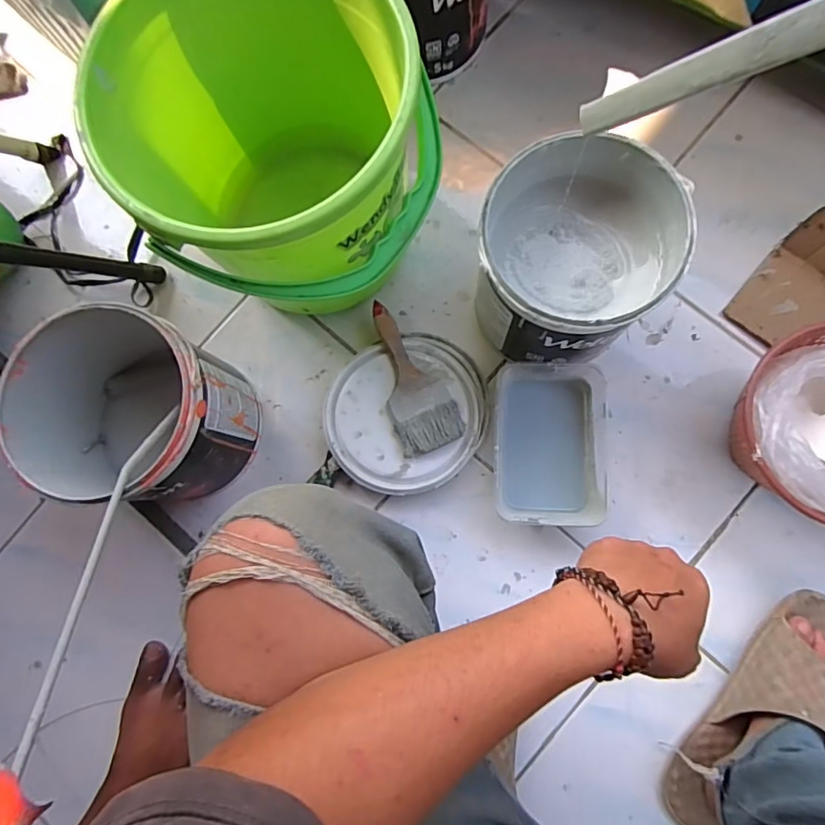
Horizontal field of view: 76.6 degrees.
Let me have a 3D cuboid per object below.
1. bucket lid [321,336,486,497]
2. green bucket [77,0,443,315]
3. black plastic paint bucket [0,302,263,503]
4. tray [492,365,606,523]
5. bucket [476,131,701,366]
[{"bbox_3d":[-0.006,0.002,0.588,0.182,0.023,0.169,0,78,1],"label":"bucket lid"},{"bbox_3d":[-0.122,-0.249,0.532,0.270,0.244,0.285,-1,83,5],"label":"green bucket"},{"bbox_3d":[-0.272,0.001,0.542,0.174,0.181,0.170,-1,83,5],"label":"black plastic paint bucket"},{"bbox_3d":[0.150,0.034,0.574,0.116,0.051,0.169,0,83,5],"label":"tray"},{"bbox_3d":[0.156,-0.152,0.535,0.171,0.181,0.185,-1,83,5],"label":"bucket"}]

